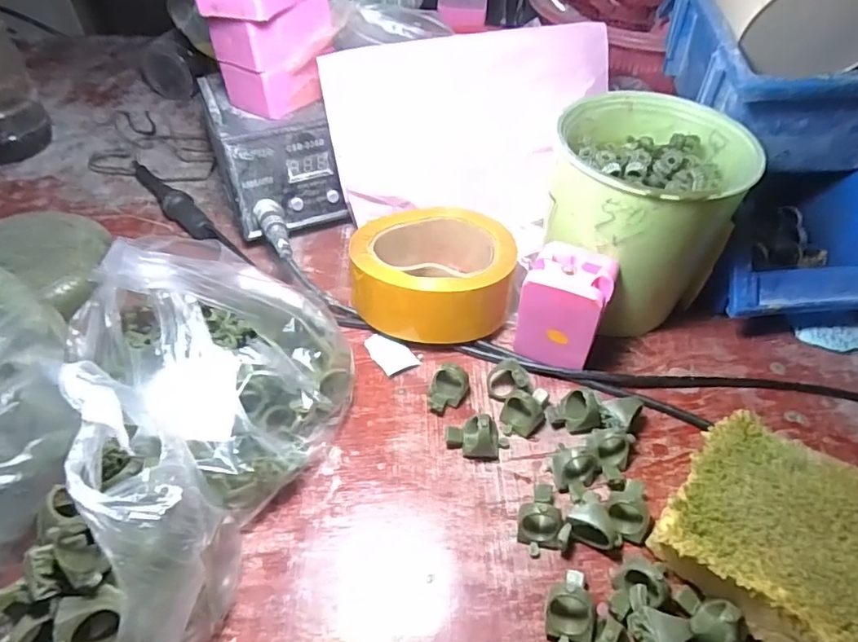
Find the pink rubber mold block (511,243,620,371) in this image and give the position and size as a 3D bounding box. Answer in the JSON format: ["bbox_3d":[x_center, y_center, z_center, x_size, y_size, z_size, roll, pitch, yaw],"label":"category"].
[{"bbox_3d":[0.081,-0.006,0.334,0.046,0.072,0.035,21,51,17],"label":"pink rubber mold block"}]

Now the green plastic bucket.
[{"bbox_3d":[0.138,-0.065,0.360,0.094,0.120,0.114,-5,48,-6],"label":"green plastic bucket"}]

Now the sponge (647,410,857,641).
[{"bbox_3d":[0.178,0.114,0.249,0.132,0.042,0.095,33,55,25],"label":"sponge"}]

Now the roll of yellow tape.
[{"bbox_3d":[0.004,-0.035,0.374,0.105,0.052,0.091,5,48,3],"label":"roll of yellow tape"}]

